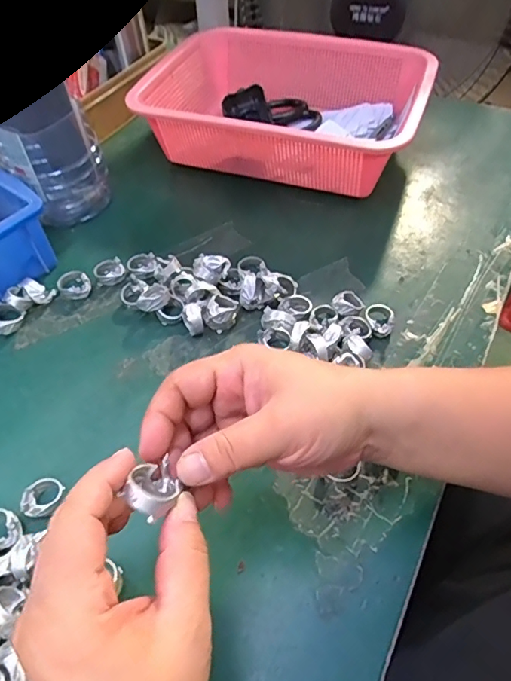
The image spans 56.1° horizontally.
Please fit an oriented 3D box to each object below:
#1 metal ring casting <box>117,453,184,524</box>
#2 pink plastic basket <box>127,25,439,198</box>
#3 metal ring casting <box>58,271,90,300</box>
[{"bbox_3d":[-0.047,0.067,0.217,0.024,0.021,0.024,-2,52,2],"label":"metal ring casting"},{"bbox_3d":[0.037,-0.259,0.549,0.291,0.094,0.202,16,55,15],"label":"pink plastic basket"},{"bbox_3d":[-0.166,-0.050,0.441,0.027,0.014,0.027,-28,56,-17],"label":"metal ring casting"}]

